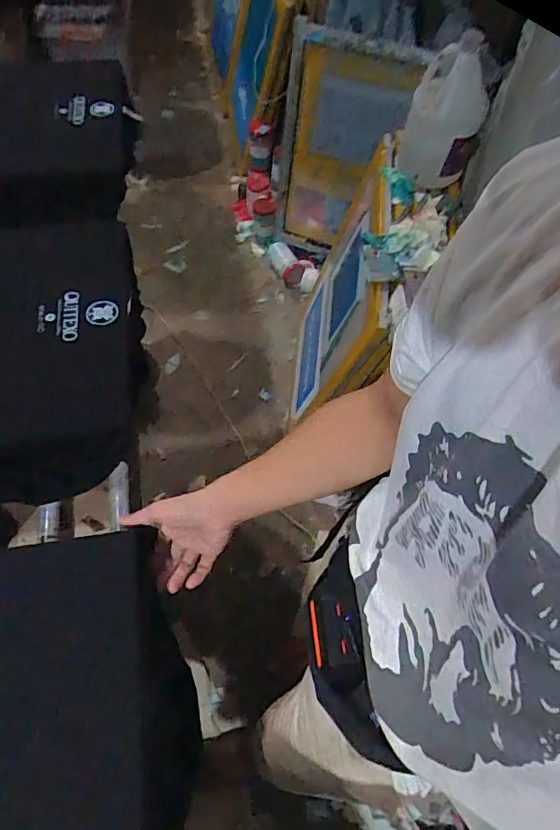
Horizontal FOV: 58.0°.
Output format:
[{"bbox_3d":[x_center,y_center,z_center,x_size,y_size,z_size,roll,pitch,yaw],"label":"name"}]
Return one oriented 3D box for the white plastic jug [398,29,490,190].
[{"bbox_3d":[0.359,-0.650,1.080,0.147,0.274,0.110,20,60,8],"label":"white plastic jug"}]

